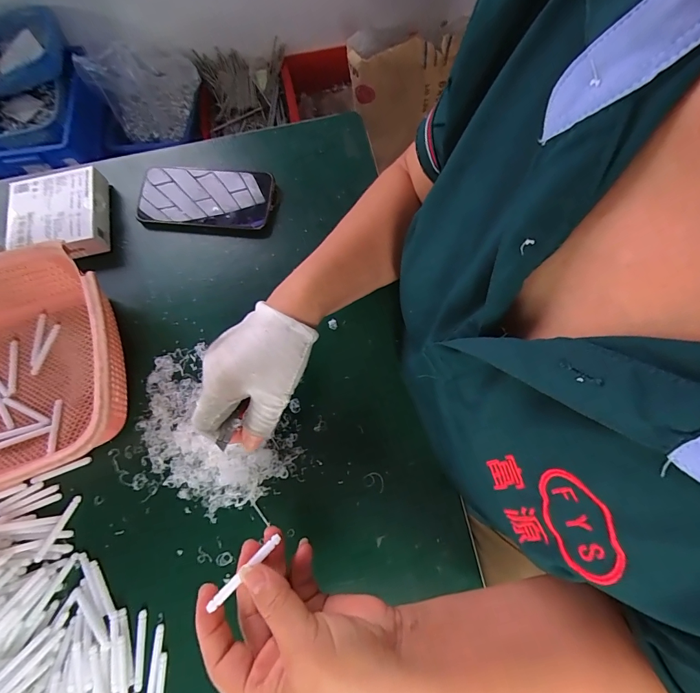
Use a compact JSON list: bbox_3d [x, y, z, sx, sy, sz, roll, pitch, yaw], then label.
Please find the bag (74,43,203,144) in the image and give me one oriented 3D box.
[{"bbox_3d":[-0.591,-0.780,1.043,0.273,0.266,0.151,-44,78,-10],"label":"bag"}]

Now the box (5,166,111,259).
[{"bbox_3d":[-0.338,-0.150,0.420,0.110,0.038,0.097,-13,74,-2],"label":"box"}]

